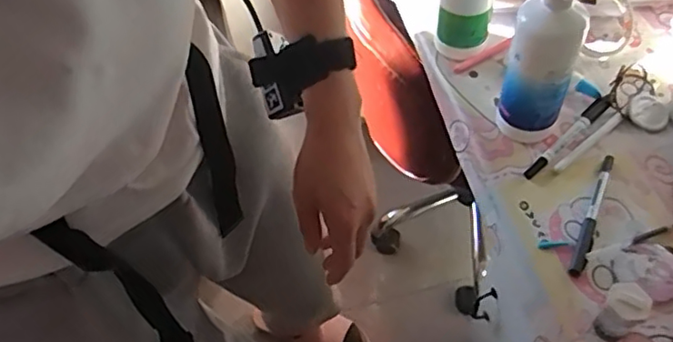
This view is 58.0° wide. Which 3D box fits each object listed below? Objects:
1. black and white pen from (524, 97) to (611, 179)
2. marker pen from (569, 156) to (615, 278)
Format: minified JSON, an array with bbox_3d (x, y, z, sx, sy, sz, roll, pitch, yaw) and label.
[{"bbox_3d":[0.230,-0.034,0.604,0.124,0.009,0.016,-40,61,-21],"label":"black and white pen"},{"bbox_3d":[0.234,0.038,0.552,0.012,0.009,0.134,19,58,18],"label":"marker pen"}]

